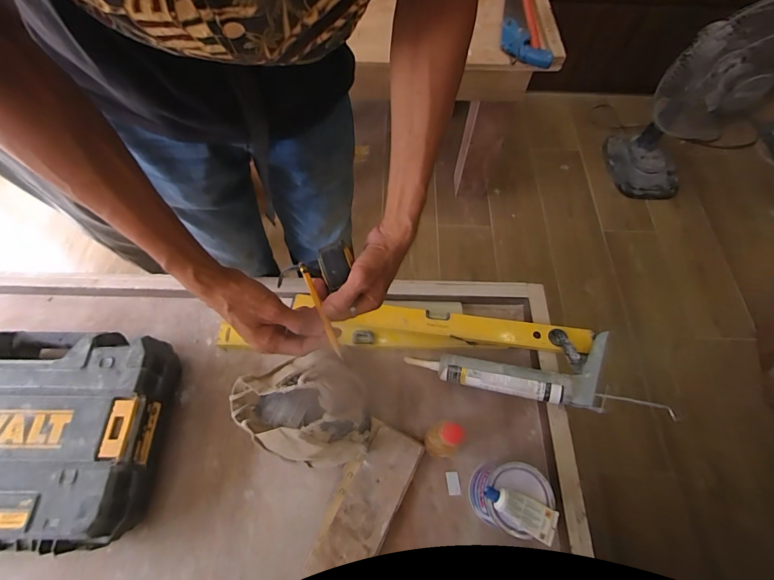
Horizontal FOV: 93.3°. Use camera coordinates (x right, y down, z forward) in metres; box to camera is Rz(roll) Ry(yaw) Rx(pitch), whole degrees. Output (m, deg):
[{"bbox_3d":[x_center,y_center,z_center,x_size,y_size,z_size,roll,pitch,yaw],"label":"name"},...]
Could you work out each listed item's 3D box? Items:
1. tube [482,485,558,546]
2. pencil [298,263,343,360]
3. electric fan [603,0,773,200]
[{"bbox_3d":[0.198,0.323,0.538,0.113,0.023,0.045,27,66,13],"label":"tube"},{"bbox_3d":[-0.077,0.021,0.417,0.008,0.009,0.123,-23,71,-10],"label":"pencil"},{"bbox_3d":[0.976,-0.557,1.152,0.292,0.580,0.247,41,70,18],"label":"electric fan"}]

